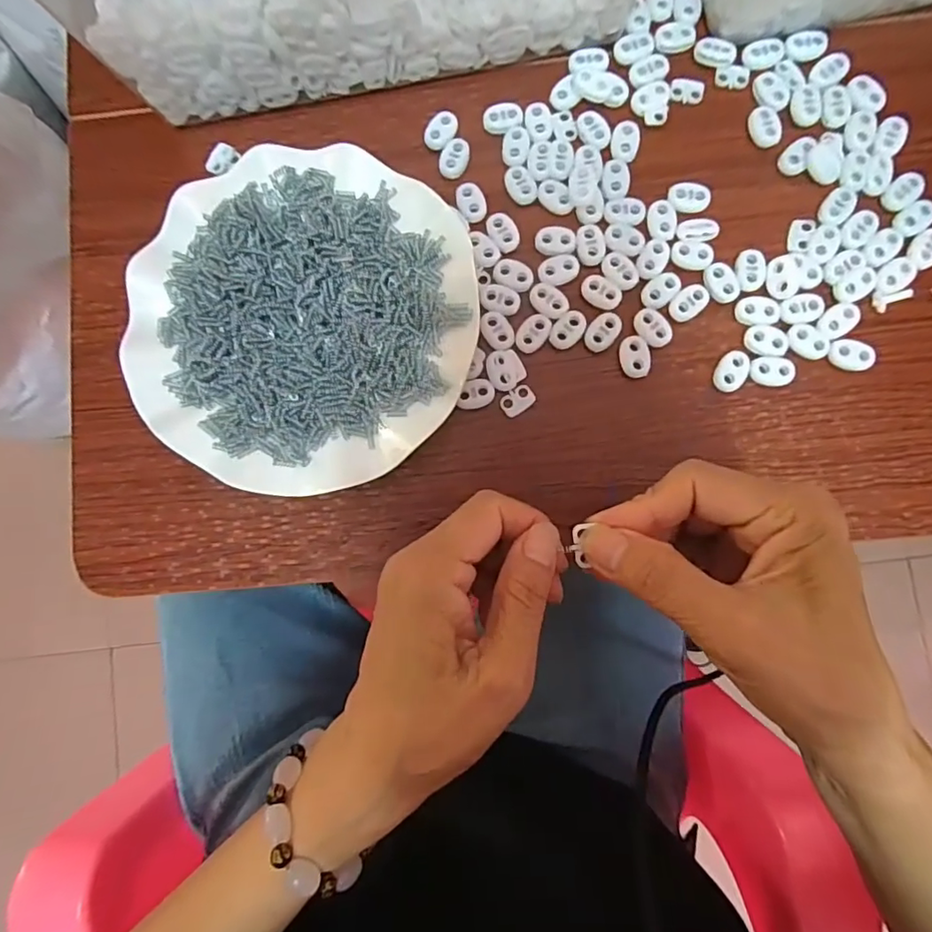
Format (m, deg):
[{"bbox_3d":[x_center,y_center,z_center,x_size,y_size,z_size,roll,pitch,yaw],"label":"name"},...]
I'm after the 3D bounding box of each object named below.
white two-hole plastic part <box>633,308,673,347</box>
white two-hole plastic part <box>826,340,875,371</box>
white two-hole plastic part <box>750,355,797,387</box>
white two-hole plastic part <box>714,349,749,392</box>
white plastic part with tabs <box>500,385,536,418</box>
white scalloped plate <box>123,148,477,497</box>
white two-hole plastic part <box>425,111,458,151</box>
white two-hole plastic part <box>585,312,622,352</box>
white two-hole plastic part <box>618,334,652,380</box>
[{"bbox_3d":[0.102,-0.076,0.293,0.016,0.004,0.023,-37,86,1],"label":"white two-hole plastic part"},{"bbox_3d":[0.203,-0.059,0.286,0.023,0.007,0.015,15,88,4],"label":"white two-hole plastic part"},{"bbox_3d":[0.163,-0.051,0.287,0.022,0.004,0.016,3,87,3],"label":"white two-hole plastic part"},{"bbox_3d":[0.142,-0.051,0.290,0.016,0.004,0.023,23,88,4],"label":"white two-hole plastic part"},{"bbox_3d":[0.029,-0.036,0.296,0.019,0.004,0.012,-35,86,1],"label":"white plastic part with tabs"},{"bbox_3d":[-0.087,-0.080,0.294,0.180,0.023,0.178,0,87,3],"label":"white scalloped plate"},{"bbox_3d":[-0.014,-0.193,0.310,0.015,0.005,0.022,35,89,4],"label":"white two-hole plastic part"},{"bbox_3d":[0.075,-0.073,0.294,0.015,0.004,0.023,37,89,4],"label":"white two-hole plastic part"},{"bbox_3d":[0.092,-0.059,0.293,0.016,0.004,0.023,-7,86,3],"label":"white two-hole plastic part"}]

